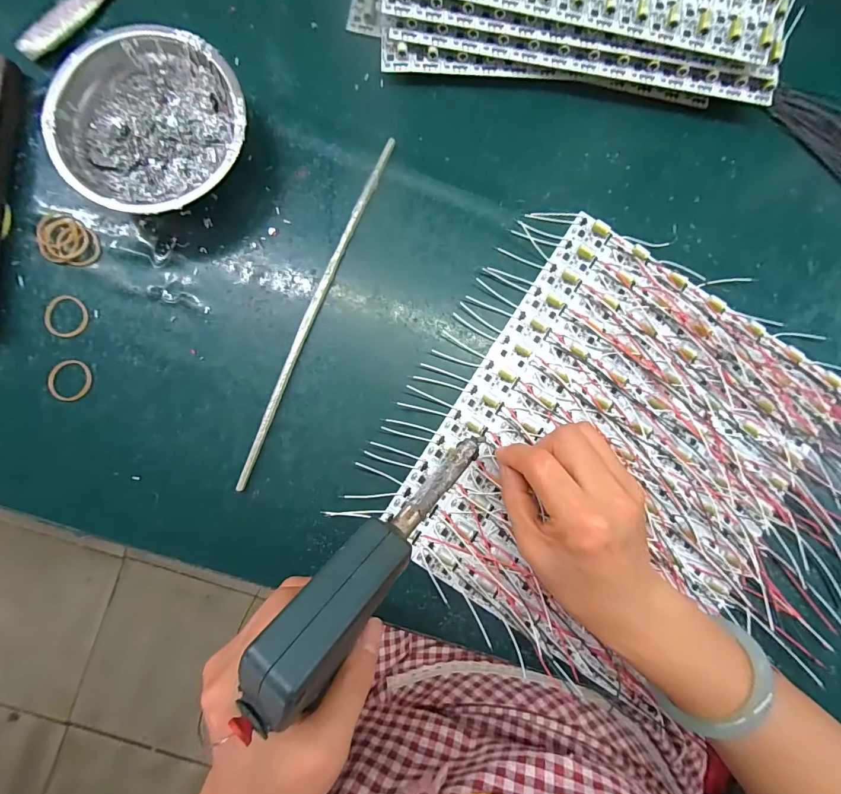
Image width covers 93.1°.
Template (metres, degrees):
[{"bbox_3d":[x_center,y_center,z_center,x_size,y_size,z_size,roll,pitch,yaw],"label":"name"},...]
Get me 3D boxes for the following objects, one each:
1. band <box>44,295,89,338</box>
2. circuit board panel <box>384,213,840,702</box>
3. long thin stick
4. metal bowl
[{"bbox_3d":[-0.257,-0.059,0.288,0.030,0.004,0.029,0,86,-2],"label":"band"},{"bbox_3d":[0.167,0.061,0.291,0.298,0.012,0.285,35,86,1],"label":"circuit board panel"},{"bbox_3d":[-0.078,-0.065,0.293,0.010,0.005,0.275,22,86,0],"label":"long thin stick"},{"bbox_3d":[-0.180,-0.182,0.279,0.122,0.040,0.120,0,86,-2],"label":"metal bowl"}]

